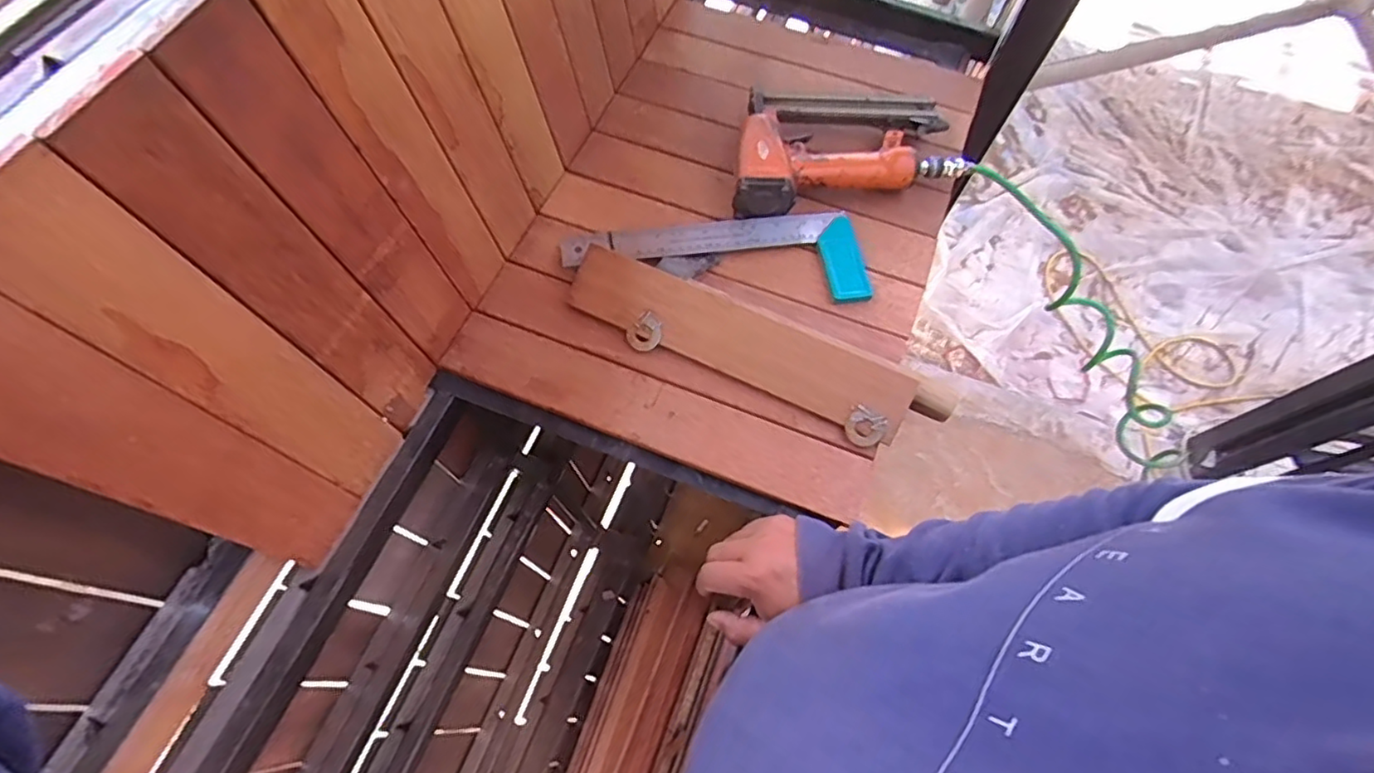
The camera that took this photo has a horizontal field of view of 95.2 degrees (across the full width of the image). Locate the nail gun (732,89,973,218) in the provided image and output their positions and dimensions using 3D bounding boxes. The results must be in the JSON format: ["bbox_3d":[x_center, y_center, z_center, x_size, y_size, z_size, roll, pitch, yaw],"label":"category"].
[{"bbox_3d":[0.168,-0.262,0.687,0.245,0.049,0.157,-4,65,-5],"label":"nail gun"}]

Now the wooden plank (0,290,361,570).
[{"bbox_3d":[-0.316,0.045,0.391,0.006,0.322,0.065,15,63,16],"label":"wooden plank"}]

